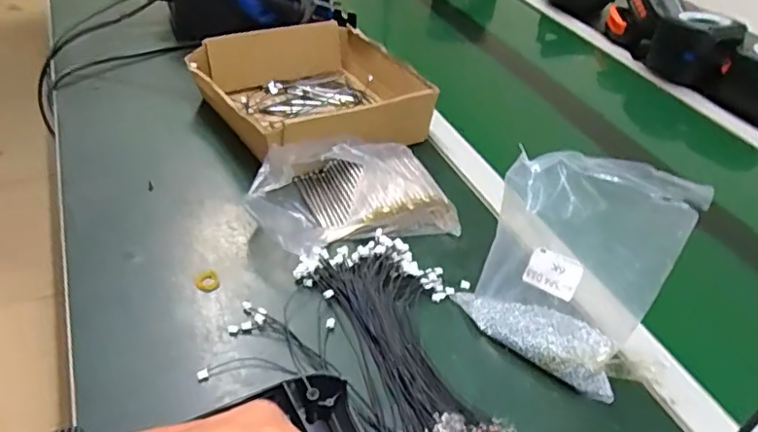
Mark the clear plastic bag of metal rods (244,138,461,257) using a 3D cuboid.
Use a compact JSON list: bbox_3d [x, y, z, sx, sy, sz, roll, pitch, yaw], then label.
[{"bbox_3d":[-0.027,-0.026,0.547,0.195,0.059,0.122,-10,43,-22],"label":"clear plastic bag of metal rods"}]

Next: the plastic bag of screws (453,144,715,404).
[{"bbox_3d":[0.148,0.034,0.445,0.129,0.168,0.060,24,13,19],"label":"plastic bag of screws"}]

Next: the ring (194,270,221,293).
[{"bbox_3d":[-0.142,0.054,0.476,0.019,0.004,0.022,-15,45,-28],"label":"ring"}]

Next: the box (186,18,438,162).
[{"bbox_3d":[-0.078,-0.143,0.675,0.231,0.068,0.221,-18,47,-30],"label":"box"}]

